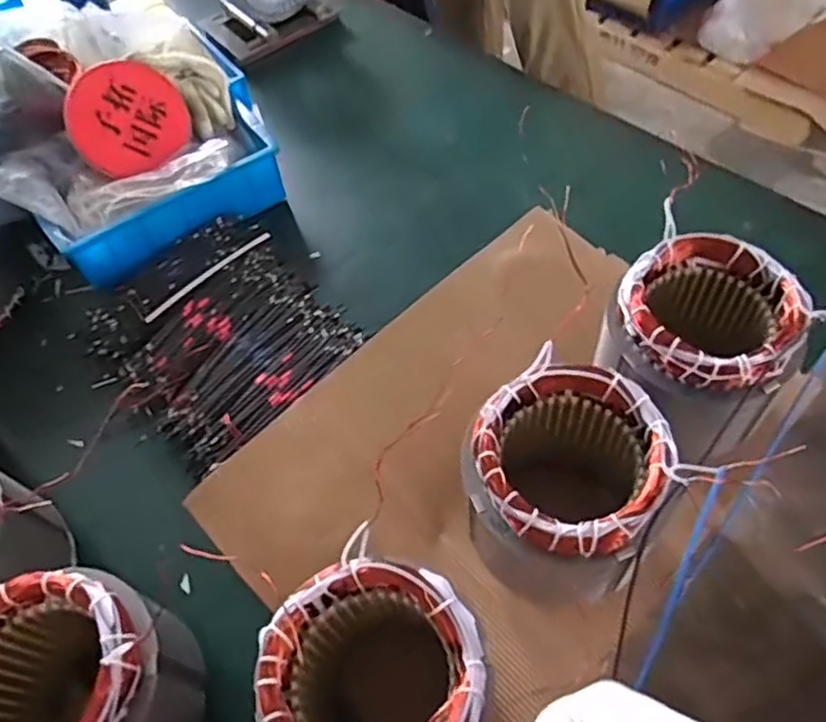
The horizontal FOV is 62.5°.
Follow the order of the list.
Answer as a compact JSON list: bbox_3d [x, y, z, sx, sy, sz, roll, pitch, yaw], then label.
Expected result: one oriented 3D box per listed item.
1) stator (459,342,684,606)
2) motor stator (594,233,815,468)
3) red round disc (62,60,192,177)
[{"bbox_3d":[0.118,0.105,0.542,0.136,0.178,0.139,-2,56,3],"label":"stator"},{"bbox_3d":[0.241,-0.011,0.582,0.145,0.132,0.144,-2,56,3],"label":"motor stator"},{"bbox_3d":[-0.328,-0.280,0.786,0.129,0.010,0.123,-1,94,-18],"label":"red round disc"}]

